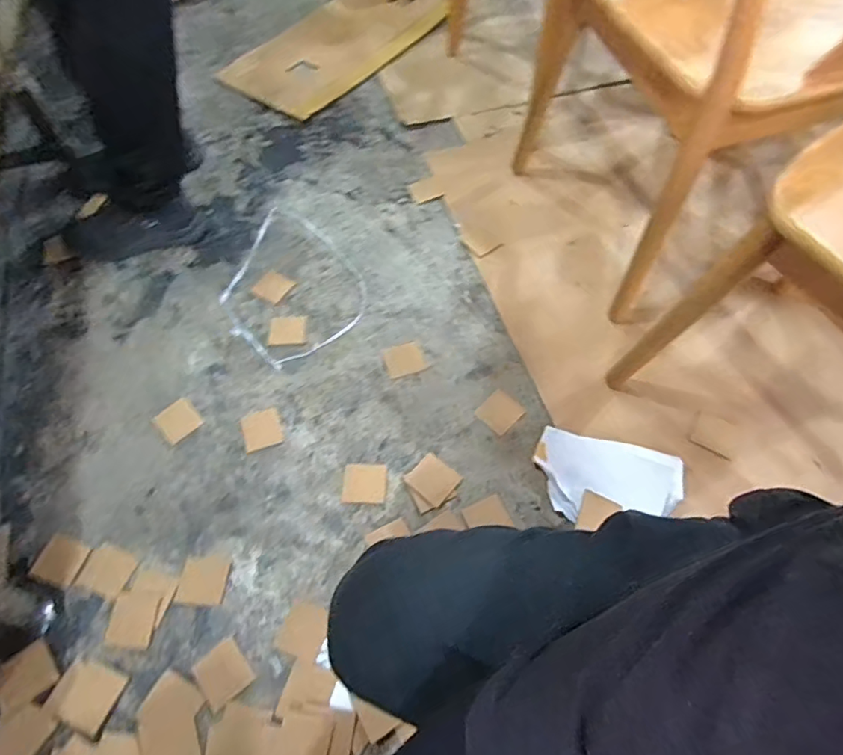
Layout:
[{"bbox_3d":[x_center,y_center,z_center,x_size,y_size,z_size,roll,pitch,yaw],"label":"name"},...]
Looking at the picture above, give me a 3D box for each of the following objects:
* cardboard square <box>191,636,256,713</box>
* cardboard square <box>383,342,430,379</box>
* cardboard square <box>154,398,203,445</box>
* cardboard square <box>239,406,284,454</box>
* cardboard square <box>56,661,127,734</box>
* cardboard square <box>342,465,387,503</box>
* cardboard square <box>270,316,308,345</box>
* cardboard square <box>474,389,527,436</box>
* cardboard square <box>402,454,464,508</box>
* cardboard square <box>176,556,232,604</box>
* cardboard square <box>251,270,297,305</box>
[{"bbox_3d":[-0.272,0.405,0.720,0.062,0.004,0.069,-34,63,-21],"label":"cardboard square"},{"bbox_3d":[-0.031,-0.034,0.975,0.073,0.005,0.065,-20,62,-10],"label":"cardboard square"},{"bbox_3d":[-0.418,0.074,0.900,0.063,0.006,0.061,-40,81,-12],"label":"cardboard square"},{"bbox_3d":[-0.274,0.089,0.897,0.064,0.004,0.070,-18,62,-9],"label":"cardboard square"},{"bbox_3d":[-0.445,0.424,0.700,0.074,0.008,0.066,18,62,11],"label":"cardboard square"},{"bbox_3d":[-0.092,0.171,0.844,0.068,0.004,0.061,3,71,-7],"label":"cardboard square"},{"bbox_3d":[-0.254,-0.089,1.001,0.072,0.004,0.066,-5,60,-2],"label":"cardboard square"},{"bbox_3d":[0.136,0.059,0.907,0.065,0.007,0.065,-39,67,-19],"label":"cardboard square"},{"bbox_3d":[0.020,0.163,0.849,0.072,0.006,0.064,38,70,21],"label":"cardboard square"},{"bbox_3d":[-0.323,0.300,0.778,0.066,0.006,0.064,4,61,3],"label":"cardboard square"},{"bbox_3d":[-0.298,-0.186,1.057,0.067,0.004,0.067,31,66,17],"label":"cardboard square"}]

